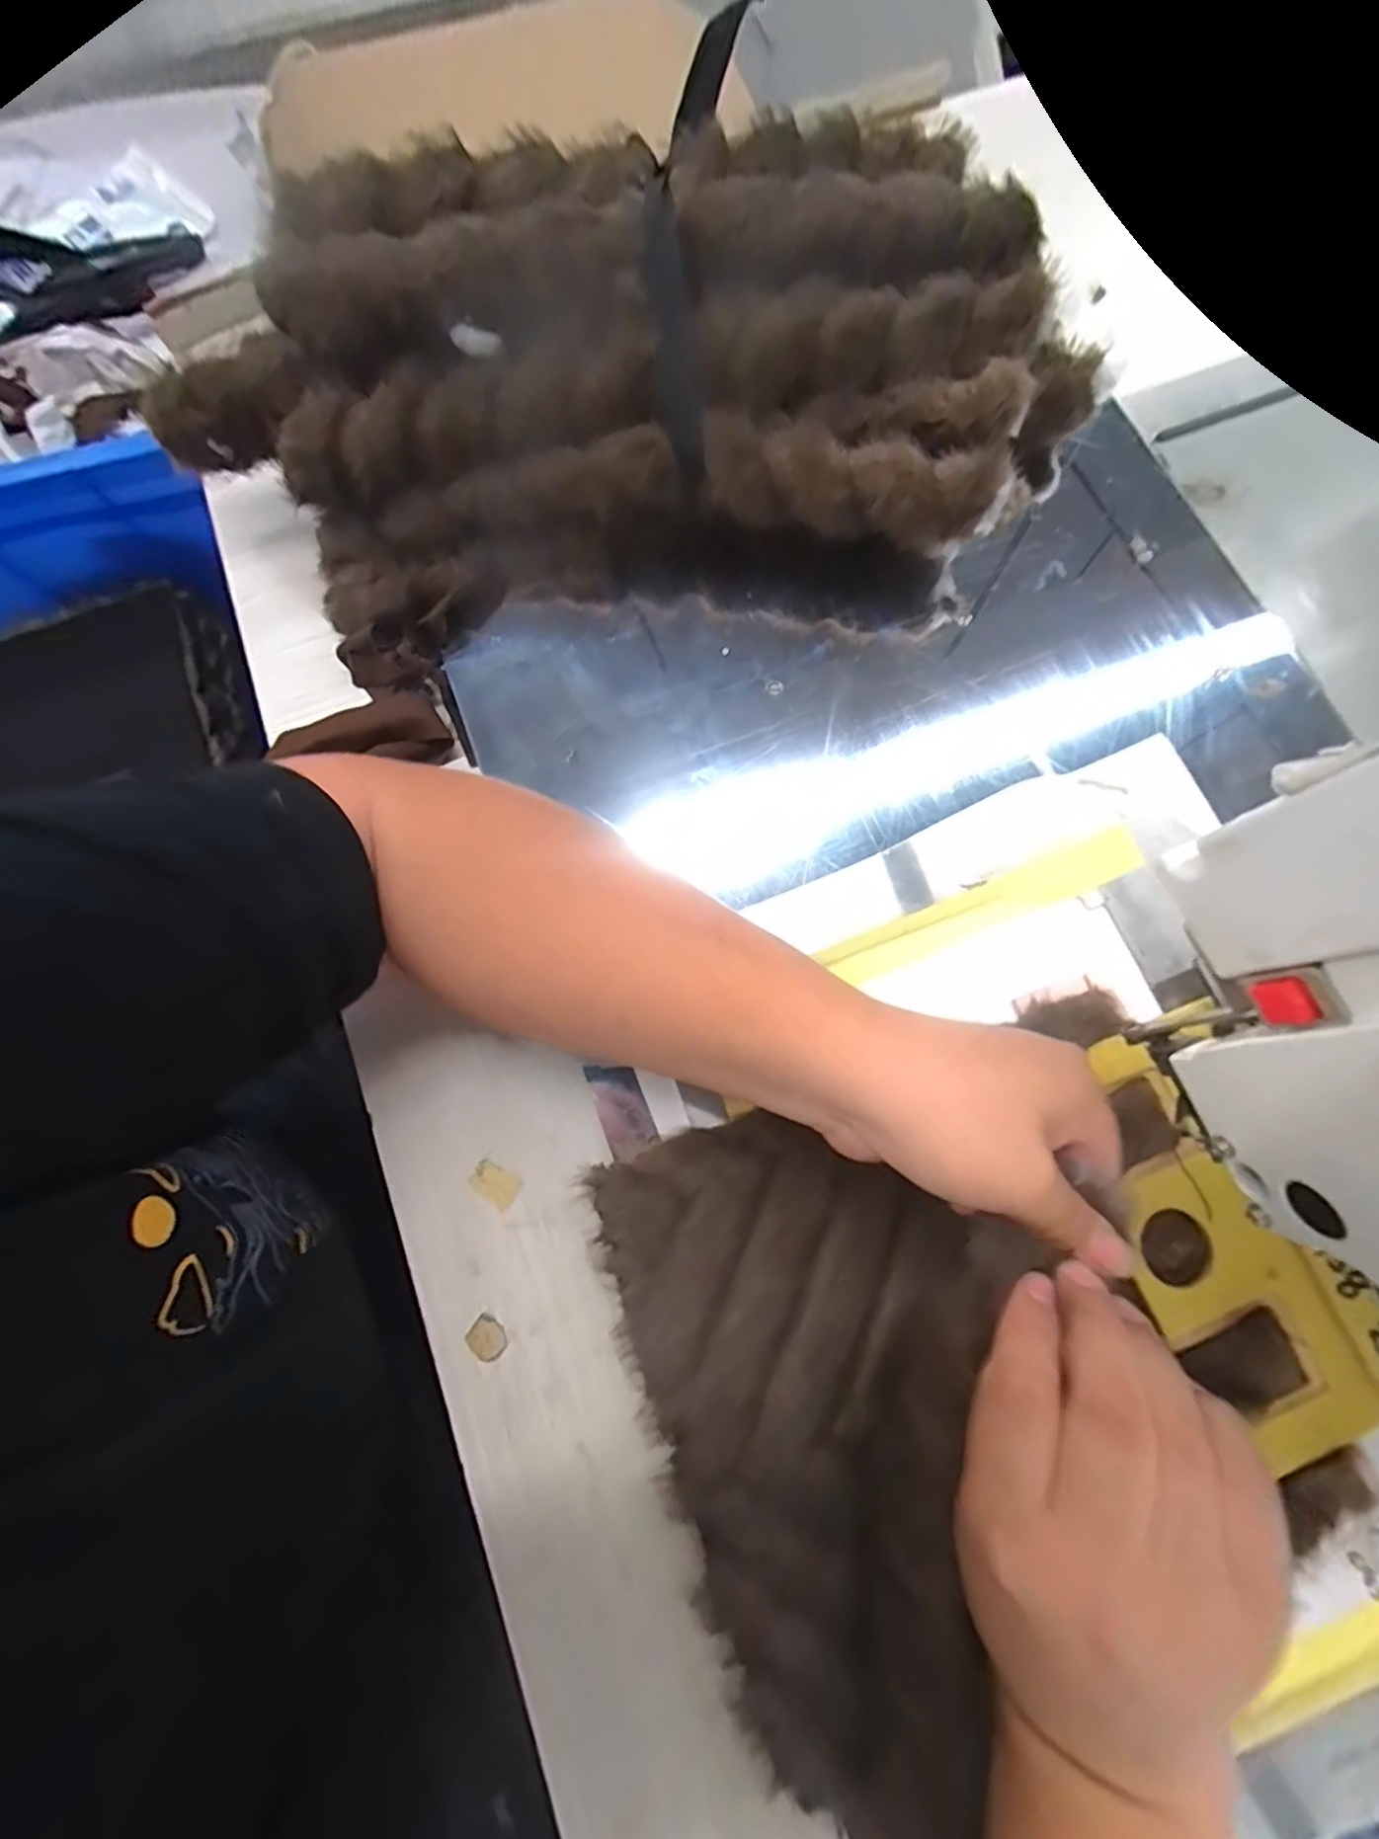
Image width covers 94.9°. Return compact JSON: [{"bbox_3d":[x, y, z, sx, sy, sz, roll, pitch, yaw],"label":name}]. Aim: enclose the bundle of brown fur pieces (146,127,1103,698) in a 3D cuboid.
[{"bbox_3d":[-0.034,-0.276,0.341,0.506,0.108,0.223,-10,78,-2],"label":"bundle of brown fur pieces"}]

